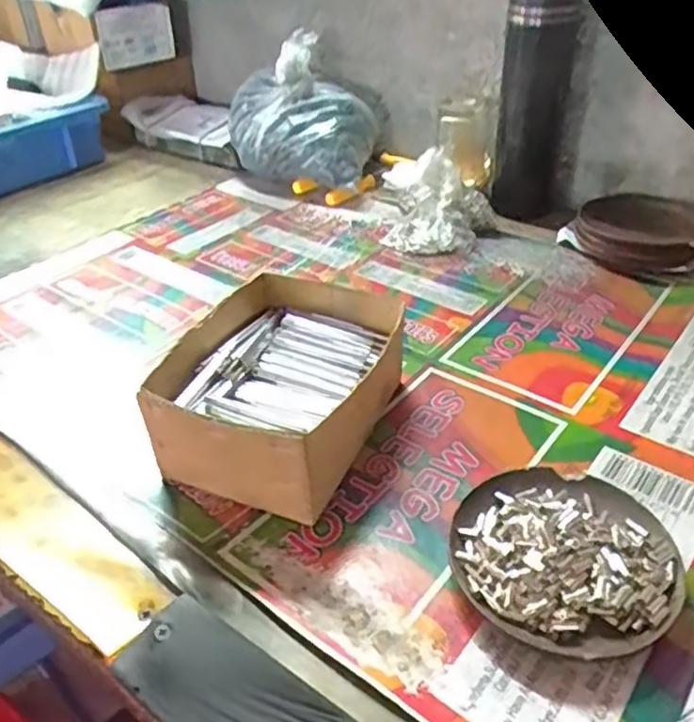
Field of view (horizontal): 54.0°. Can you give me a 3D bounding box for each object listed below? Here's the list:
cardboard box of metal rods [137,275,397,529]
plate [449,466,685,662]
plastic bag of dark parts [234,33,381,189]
[{"bbox_3d":[-0.041,0.018,0.441,0.129,0.069,0.160,9,39,14],"label":"cardboard box of metal rods"},{"bbox_3d":[0.114,0.100,0.359,0.110,0.026,0.109,-1,37,1],"label":"plate"},{"bbox_3d":[-0.050,-0.261,0.748,0.164,0.139,0.128,-3,37,-1],"label":"plastic bag of dark parts"}]

